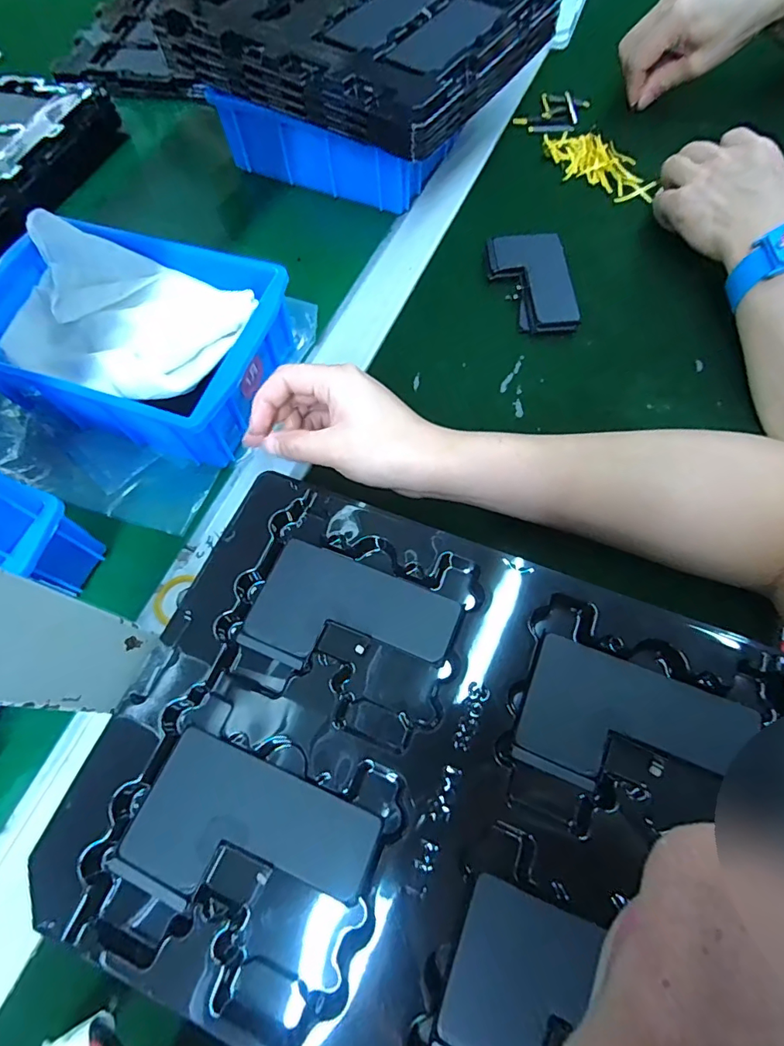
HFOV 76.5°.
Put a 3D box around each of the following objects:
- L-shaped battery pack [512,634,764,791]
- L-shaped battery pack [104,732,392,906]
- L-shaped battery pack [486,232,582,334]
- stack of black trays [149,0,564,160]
[{"bbox_3d":[0.107,0.091,0.218,0.093,0.004,0.056,18,68,11],"label":"L-shaped battery pack"},{"bbox_3d":[-0.058,0.130,0.204,0.095,0.008,0.057,19,68,11],"label":"L-shaped battery pack"},{"bbox_3d":[0.111,-0.192,0.397,0.061,0.009,0.100,-4,67,1],"label":"L-shaped battery pack"},{"bbox_3d":[-0.032,-0.424,0.426,0.279,0.038,0.219,30,72,15],"label":"stack of black trays"}]

